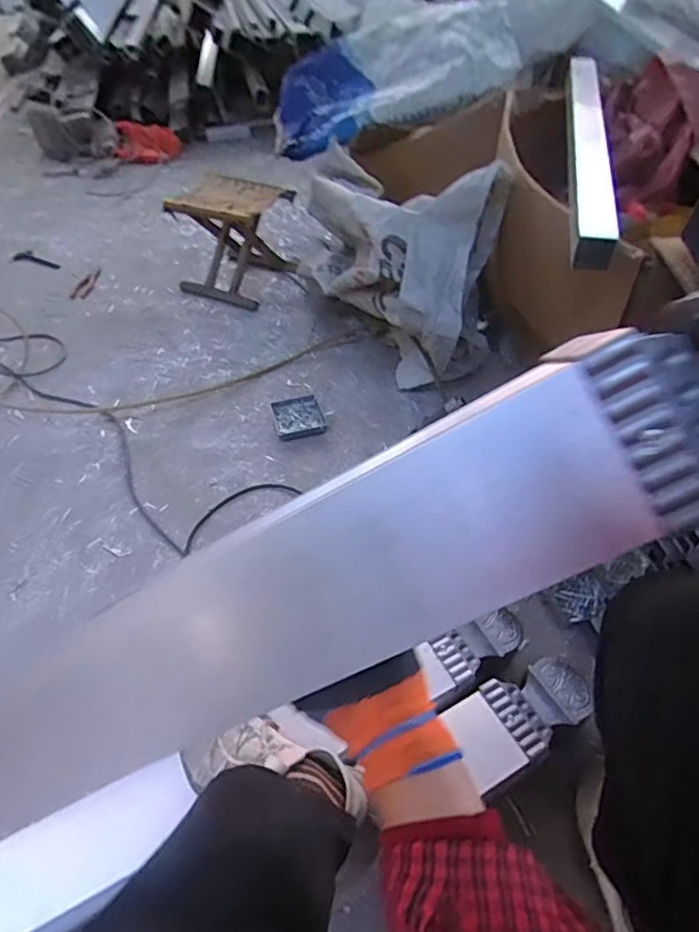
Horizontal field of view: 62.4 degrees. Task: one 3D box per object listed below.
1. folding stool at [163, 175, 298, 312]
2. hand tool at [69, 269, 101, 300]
[{"bbox_3d":[-0.318,-0.653,1.666,0.256,0.262,0.284,25,51,21],"label":"folding stool"},{"bbox_3d":[-0.794,-0.550,1.749,0.046,0.010,0.180,3,47,1],"label":"hand tool"}]

